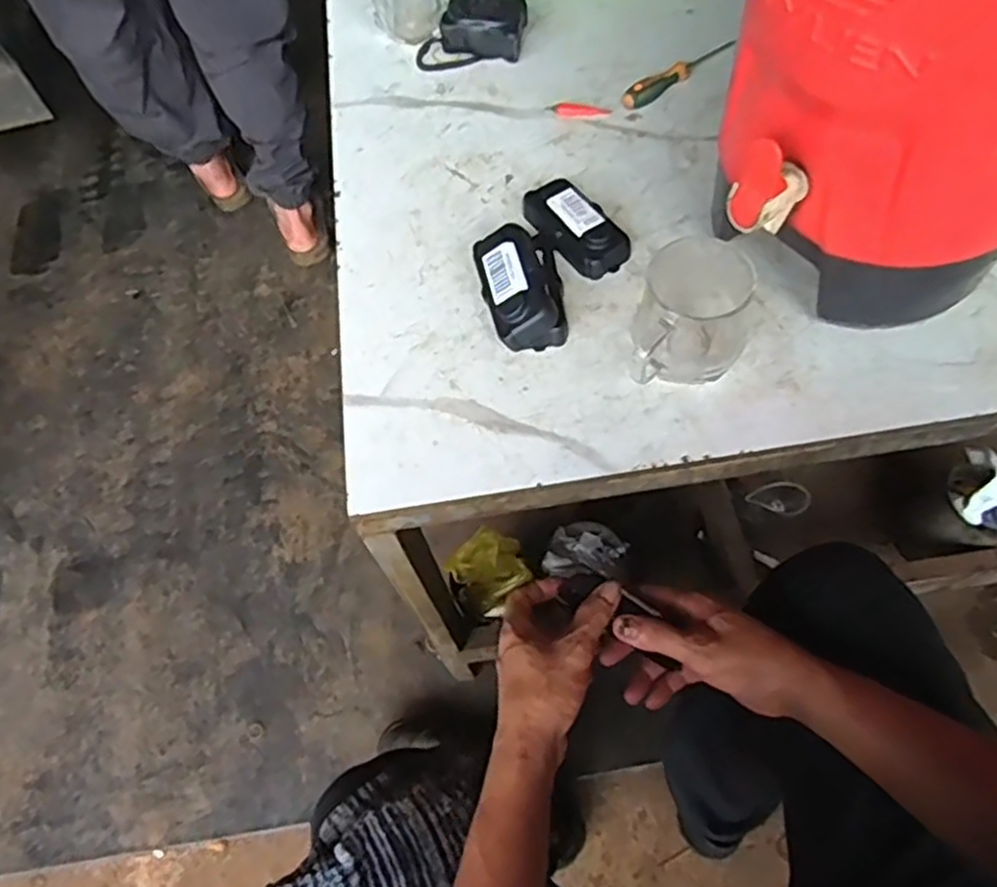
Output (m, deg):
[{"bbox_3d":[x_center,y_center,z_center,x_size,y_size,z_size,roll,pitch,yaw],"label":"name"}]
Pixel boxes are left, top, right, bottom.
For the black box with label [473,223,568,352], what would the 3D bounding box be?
[{"bbox_3d":[0.019,-0.131,0.606,0.067,0.043,0.108,-11,61,-1],"label":"black box with label"}]

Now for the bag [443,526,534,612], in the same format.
[{"bbox_3d":[-0.014,0.162,0.951,0.095,0.065,0.083,-31,62,-12],"label":"bag"}]

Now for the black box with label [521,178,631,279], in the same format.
[{"bbox_3d":[0.067,-0.191,0.644,0.049,0.029,0.105,-36,63,-14],"label":"black box with label"}]

